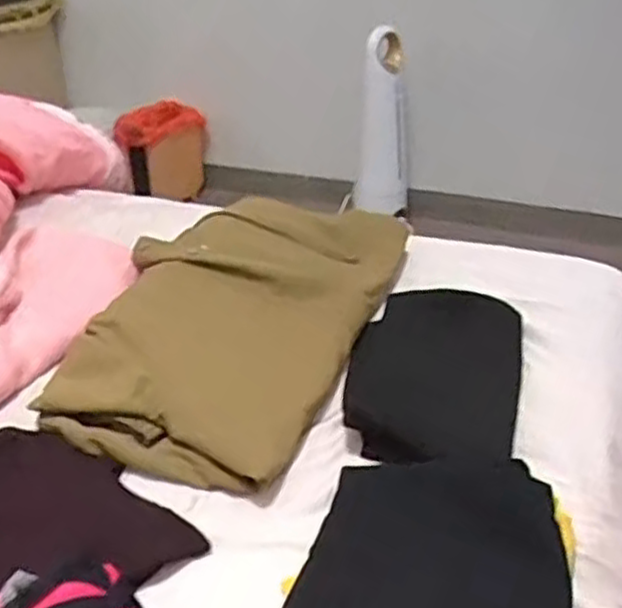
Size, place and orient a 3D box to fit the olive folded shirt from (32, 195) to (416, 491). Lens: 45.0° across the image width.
[{"bbox_3d":[-0.080,0.002,0.876,0.270,0.071,0.455,12,35,20],"label":"olive folded shirt"}]

